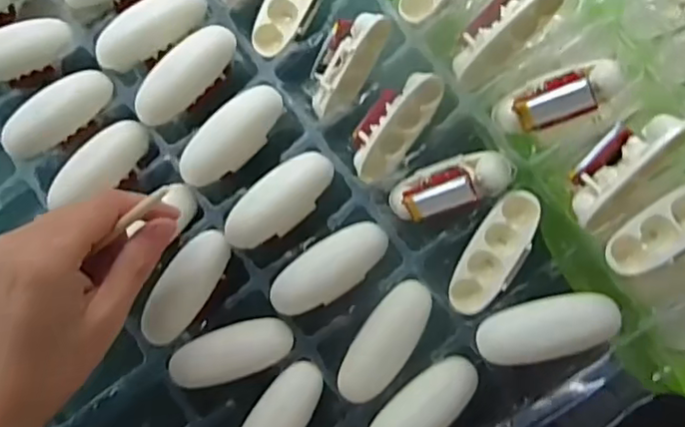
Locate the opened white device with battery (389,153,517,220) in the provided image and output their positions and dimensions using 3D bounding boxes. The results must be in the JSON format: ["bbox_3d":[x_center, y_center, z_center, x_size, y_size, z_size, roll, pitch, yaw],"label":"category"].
[{"bbox_3d":[0.055,-0.016,0.312,0.061,0.016,0.029,-20,60,5],"label":"opened white device with battery"}]

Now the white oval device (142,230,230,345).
[{"bbox_3d":[-0.085,0.038,0.326,0.027,0.015,0.064,32,85,8],"label":"white oval device"}]

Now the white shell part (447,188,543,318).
[{"bbox_3d":[0.076,0.019,0.304,0.026,0.019,0.065,29,102,8],"label":"white shell part"}]

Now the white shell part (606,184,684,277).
[{"bbox_3d":[0.150,0.006,0.281,0.064,0.020,0.024,-34,81,-2],"label":"white shell part"}]

